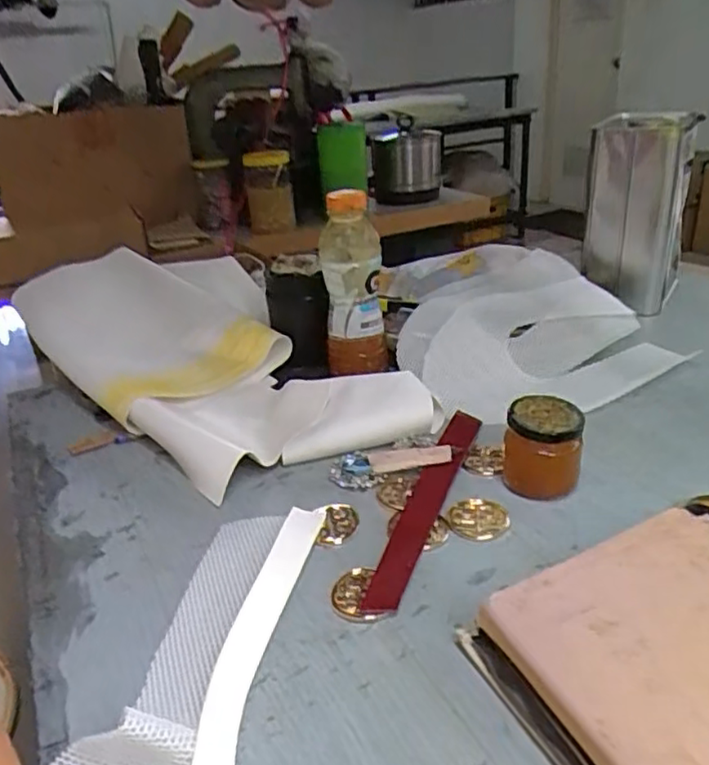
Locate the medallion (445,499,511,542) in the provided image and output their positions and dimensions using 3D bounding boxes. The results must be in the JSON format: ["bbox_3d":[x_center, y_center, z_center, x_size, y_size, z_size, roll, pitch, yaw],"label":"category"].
[{"bbox_3d":[0.098,0.107,0.516,0.046,0.004,0.047,-4,26,2],"label":"medallion"}]

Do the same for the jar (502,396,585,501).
[{"bbox_3d":[0.154,0.054,0.538,0.060,0.067,0.054,1,26,11],"label":"jar"}]

